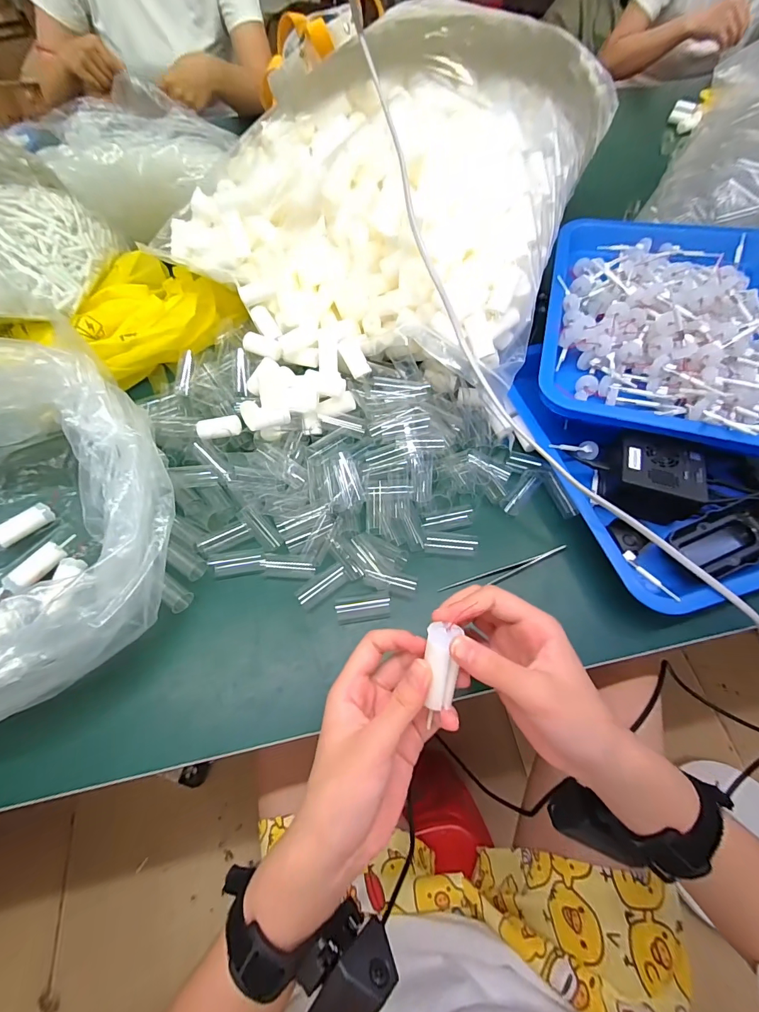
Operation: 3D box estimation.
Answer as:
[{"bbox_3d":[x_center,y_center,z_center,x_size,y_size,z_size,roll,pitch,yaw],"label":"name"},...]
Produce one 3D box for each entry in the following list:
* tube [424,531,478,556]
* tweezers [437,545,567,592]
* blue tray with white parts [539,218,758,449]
[{"bbox_3d":[0.070,0.036,0.385,0.050,0.013,0.020,4,61,2],"label":"tube"},{"bbox_3d":[0.119,0.062,0.375,0.125,0.016,0.015,-15,62,-9],"label":"tweezers"},{"bbox_3d":[0.317,-0.206,0.430,0.257,0.065,0.322,13,62,7],"label":"blue tray with white parts"}]

